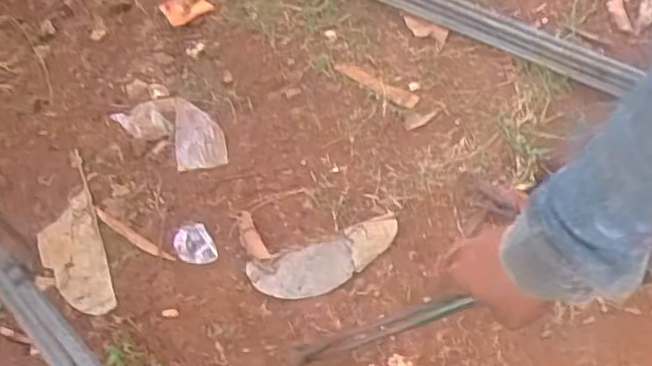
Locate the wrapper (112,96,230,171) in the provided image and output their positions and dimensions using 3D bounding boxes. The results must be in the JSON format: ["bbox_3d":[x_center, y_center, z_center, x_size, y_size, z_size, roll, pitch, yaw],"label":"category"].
[{"bbox_3d":[-0.179,-0.065,0.803,0.151,0.010,0.075,34,66,24],"label":"wrapper"}]

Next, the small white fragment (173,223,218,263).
[{"bbox_3d":[-0.140,0.064,0.706,0.038,0.010,0.053,-27,59,-12],"label":"small white fragment"}]

